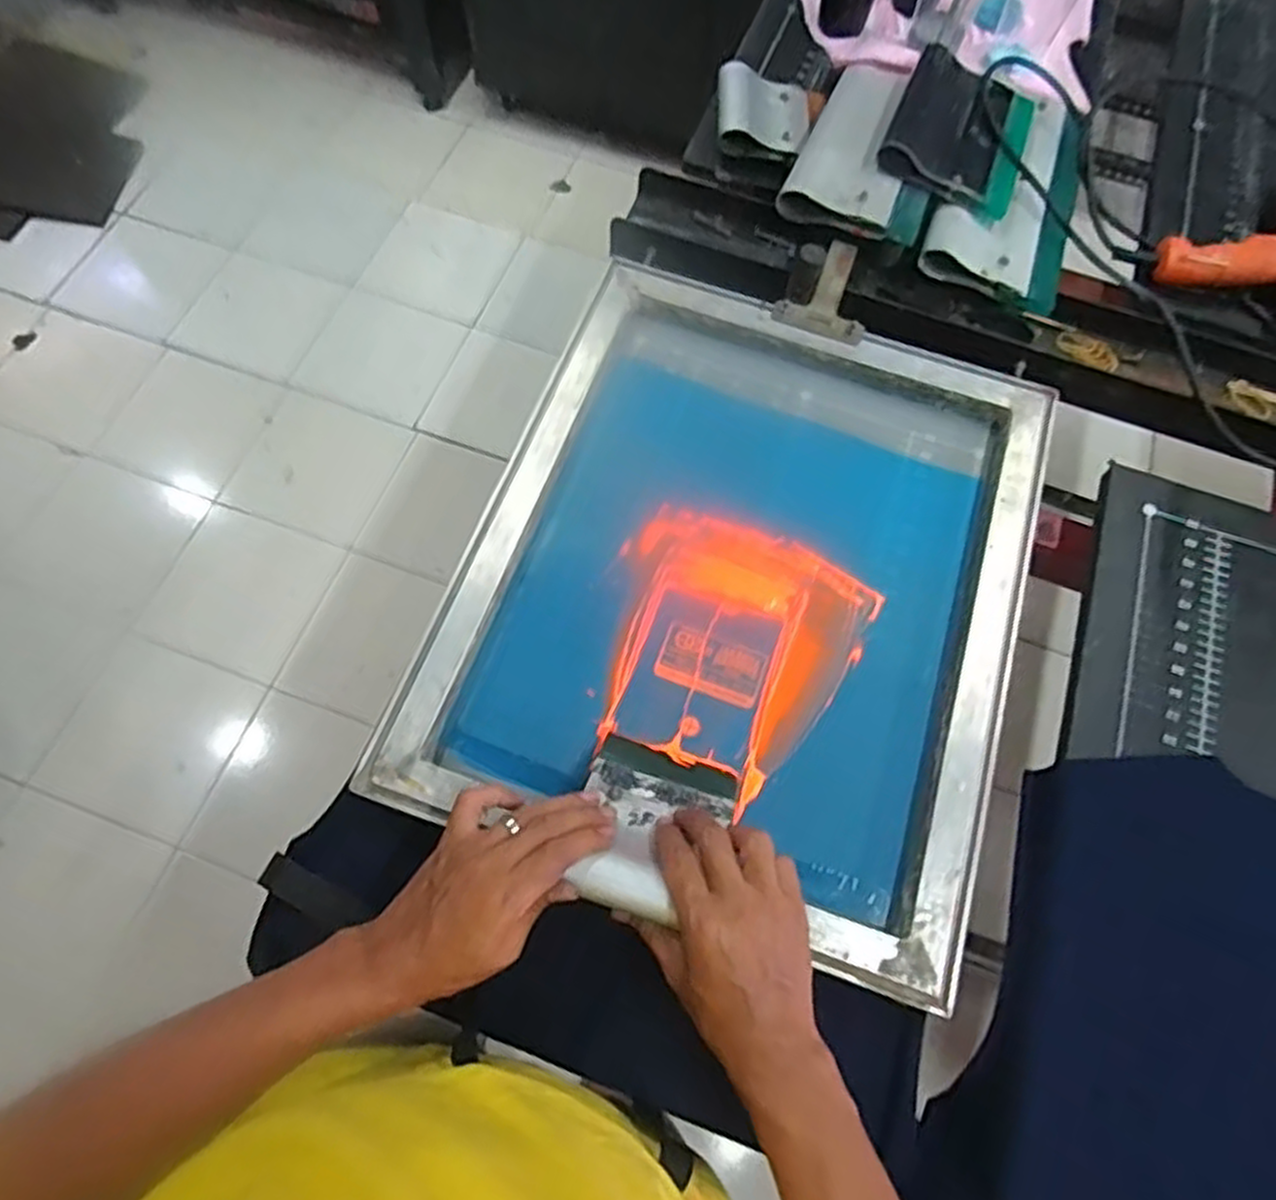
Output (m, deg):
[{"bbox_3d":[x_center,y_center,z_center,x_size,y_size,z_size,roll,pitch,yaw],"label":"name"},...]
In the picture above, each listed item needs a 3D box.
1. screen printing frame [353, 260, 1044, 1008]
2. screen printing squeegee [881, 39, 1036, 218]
[{"bbox_3d":[0.087,-0.020,0.617,0.418,0.035,0.496,19,69,6],"label":"screen printing frame"},{"bbox_3d":[0.315,-0.460,0.754,0.127,0.019,0.208,26,63,0],"label":"screen printing squeegee"}]

